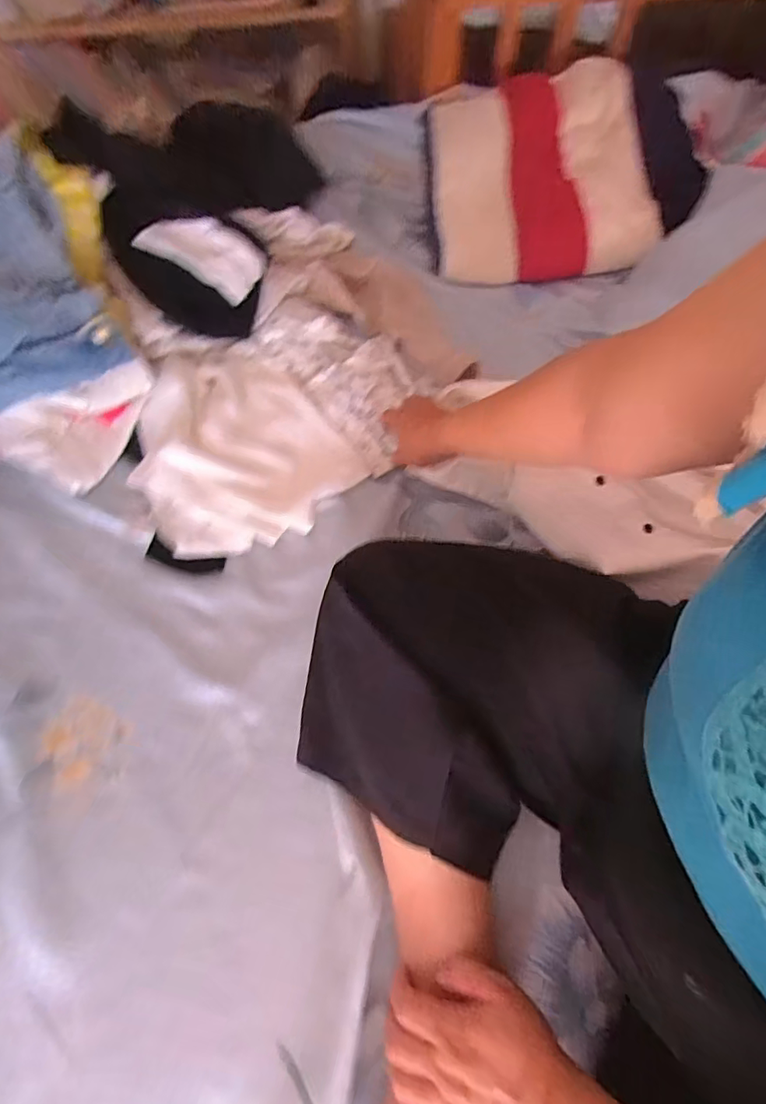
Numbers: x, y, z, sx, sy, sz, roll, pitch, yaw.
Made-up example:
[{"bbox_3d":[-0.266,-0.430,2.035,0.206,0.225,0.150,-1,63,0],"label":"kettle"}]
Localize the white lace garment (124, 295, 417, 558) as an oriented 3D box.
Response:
[{"bbox_3d":[-0.141,-0.173,0.663,0.372,0.042,0.286,-32,71,-12],"label":"white lace garment"}]

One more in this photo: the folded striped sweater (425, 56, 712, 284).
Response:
[{"bbox_3d":[0.283,-0.633,0.826,0.420,0.103,0.400,-2,65,-1],"label":"folded striped sweater"}]

